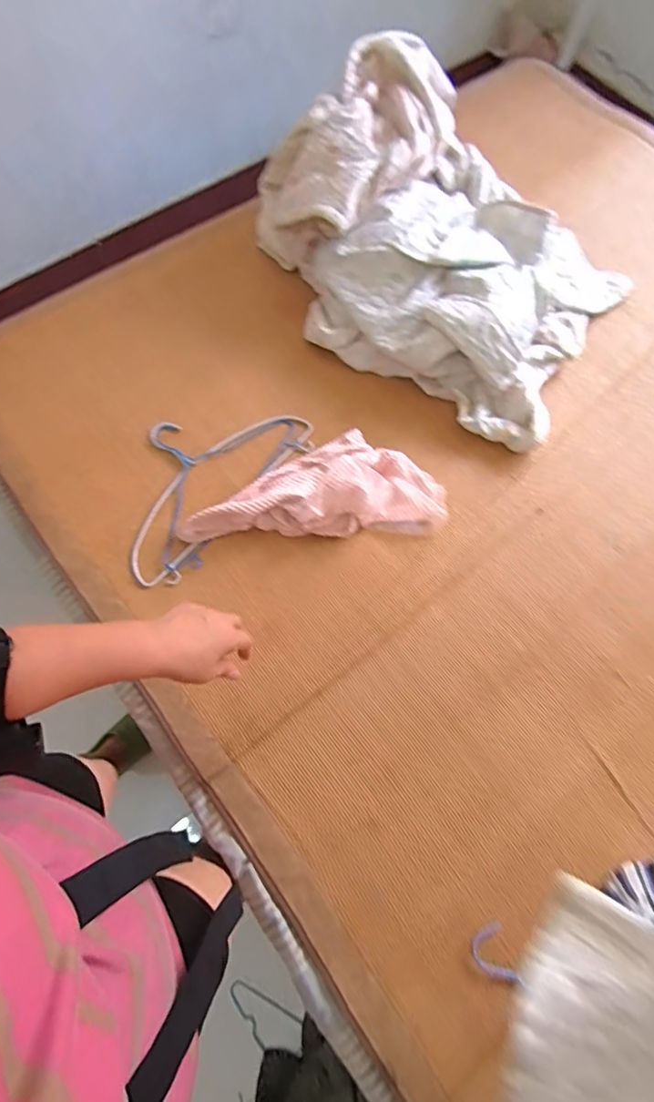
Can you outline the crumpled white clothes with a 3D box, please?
[{"bbox_3d":[0.217,-0.613,1.024,0.714,0.228,0.541,31,72,8],"label":"crumpled white clothes"}]

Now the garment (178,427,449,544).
[{"bbox_3d":[-0.023,-0.123,0.929,0.464,0.056,0.194,-3,71,-3],"label":"garment"}]

